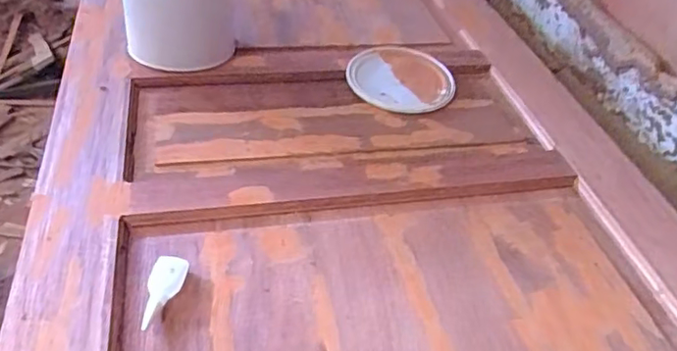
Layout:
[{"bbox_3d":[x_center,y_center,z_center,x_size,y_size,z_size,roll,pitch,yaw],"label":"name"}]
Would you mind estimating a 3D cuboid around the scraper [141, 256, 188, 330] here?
[{"bbox_3d":[-0.185,0.120,0.615,0.036,0.015,0.083,8,40,1],"label":"scraper"}]

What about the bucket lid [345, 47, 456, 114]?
[{"bbox_3d":[0.105,-0.164,0.975,0.170,0.019,0.182,4,40,-3],"label":"bucket lid"}]

